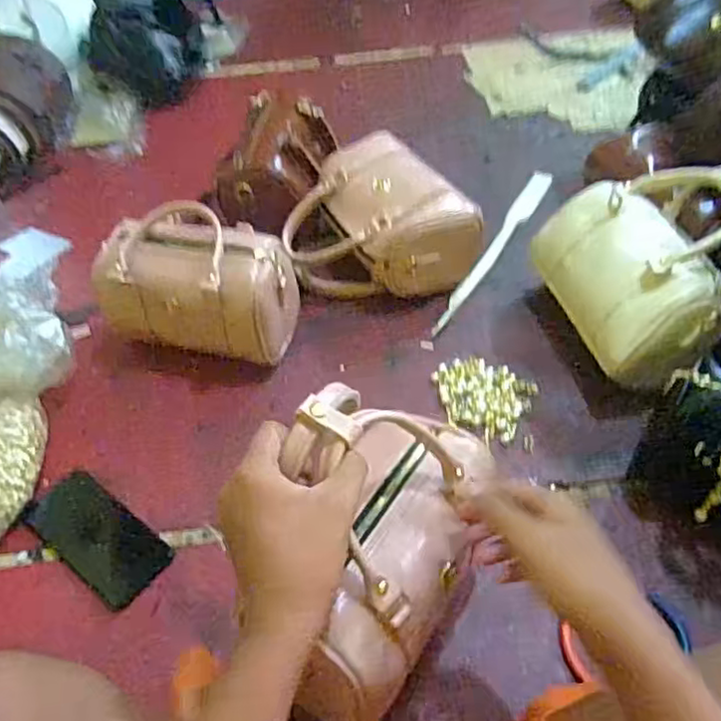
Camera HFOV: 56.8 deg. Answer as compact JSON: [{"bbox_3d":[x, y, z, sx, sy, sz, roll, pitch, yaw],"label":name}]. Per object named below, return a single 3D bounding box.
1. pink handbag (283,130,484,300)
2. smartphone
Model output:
[{"bbox_3d":[0.017,-0.176,0.900,0.211,0.138,0.224,-29,55,-20],"label":"pink handbag"},{"bbox_3d":[-0.274,0.183,0.695,0.155,0.010,0.079,35,77,18],"label":"smartphone"}]

